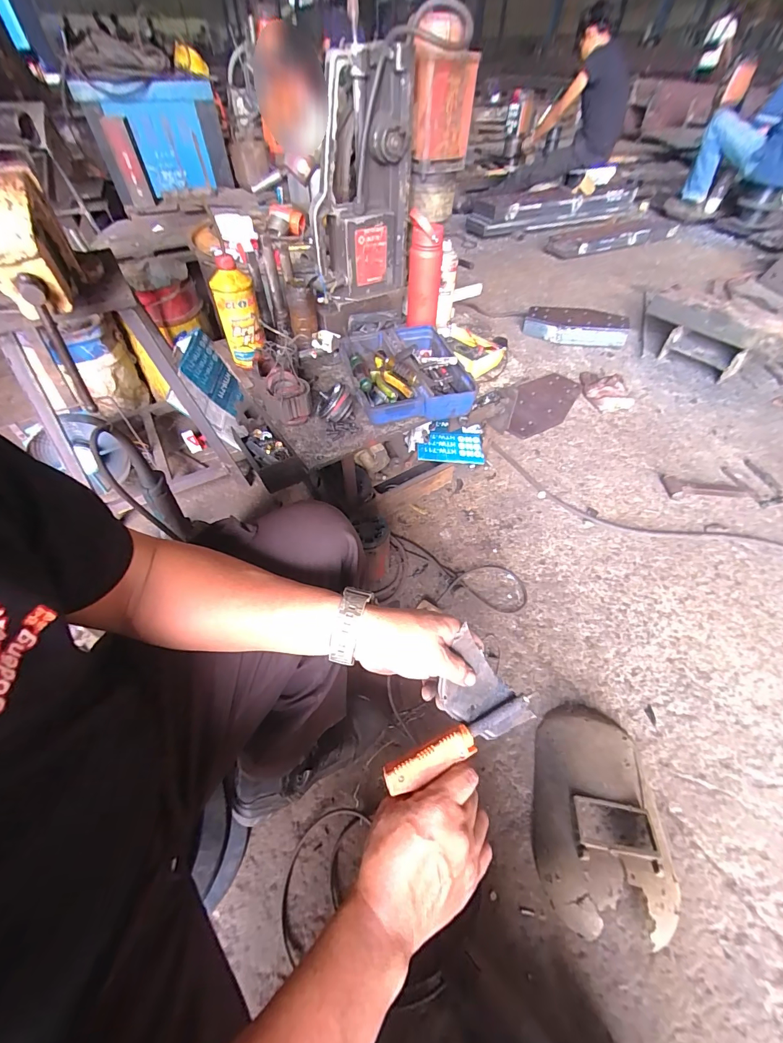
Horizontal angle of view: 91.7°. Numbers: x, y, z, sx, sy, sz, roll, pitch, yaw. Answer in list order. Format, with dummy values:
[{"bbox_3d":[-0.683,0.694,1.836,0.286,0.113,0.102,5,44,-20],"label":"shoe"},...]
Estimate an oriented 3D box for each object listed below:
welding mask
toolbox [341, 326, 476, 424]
[{"bbox_3d":[0.340,0.458,0.611,0.188,0.081,0.298,12,52,9],"label":"welding mask"},{"bbox_3d":[0.028,-0.332,0.833,0.236,0.083,0.272,-12,52,-10],"label":"toolbox"}]

